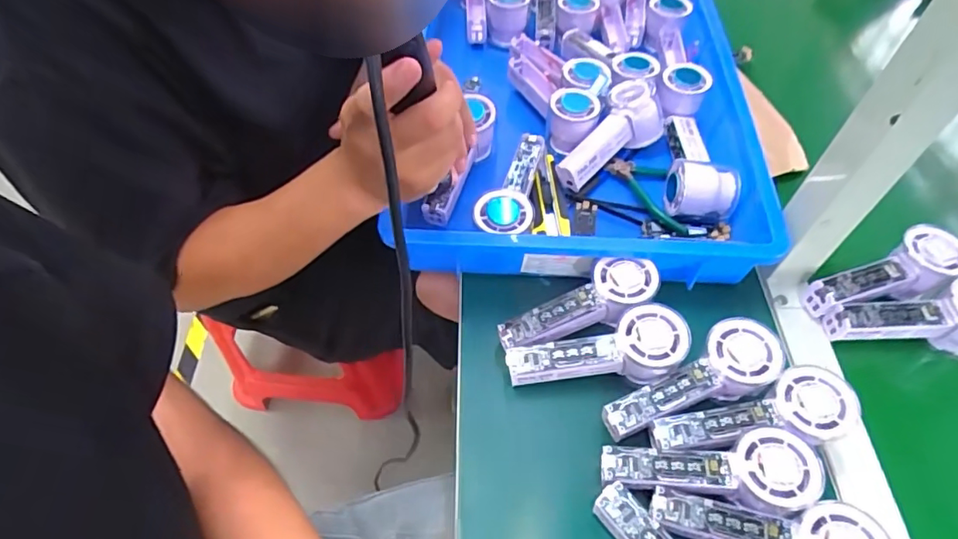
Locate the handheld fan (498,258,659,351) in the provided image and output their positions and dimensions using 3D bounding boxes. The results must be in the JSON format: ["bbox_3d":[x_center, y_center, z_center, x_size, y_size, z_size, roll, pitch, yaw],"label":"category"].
[{"bbox_3d":[0.088,0.035,0.488,0.147,0.036,0.048,-24,58,-2],"label":"handheld fan"}]

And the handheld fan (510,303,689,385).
[{"bbox_3d":[0.100,0.074,0.467,0.145,0.044,0.052,-12,55,8],"label":"handheld fan"}]

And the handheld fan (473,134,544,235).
[{"bbox_3d":[0.036,-0.085,0.556,0.051,0.034,0.147,14,56,8],"label":"handheld fan"}]

